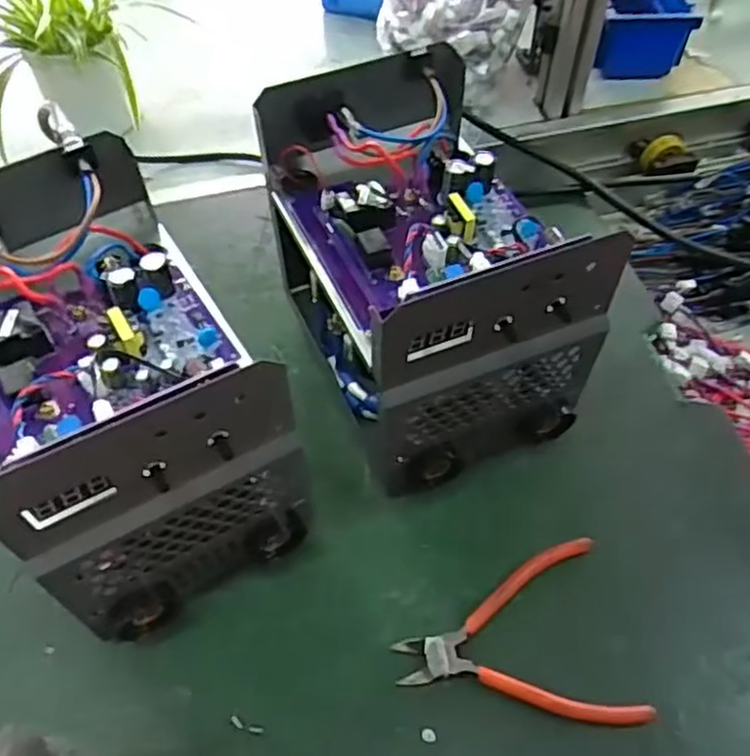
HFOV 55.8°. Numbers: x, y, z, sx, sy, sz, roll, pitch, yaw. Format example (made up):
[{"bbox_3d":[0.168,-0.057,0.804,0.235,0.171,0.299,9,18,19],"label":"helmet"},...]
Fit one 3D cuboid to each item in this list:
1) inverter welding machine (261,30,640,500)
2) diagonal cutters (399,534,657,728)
[{"bbox_3d":[0.033,-0.067,0.491,0.145,0.197,0.220,-21,57,-14],"label":"inverter welding machine"},{"bbox_3d":[0.084,0.163,0.430,0.137,0.016,0.110,-10,55,-7],"label":"diagonal cutters"}]

